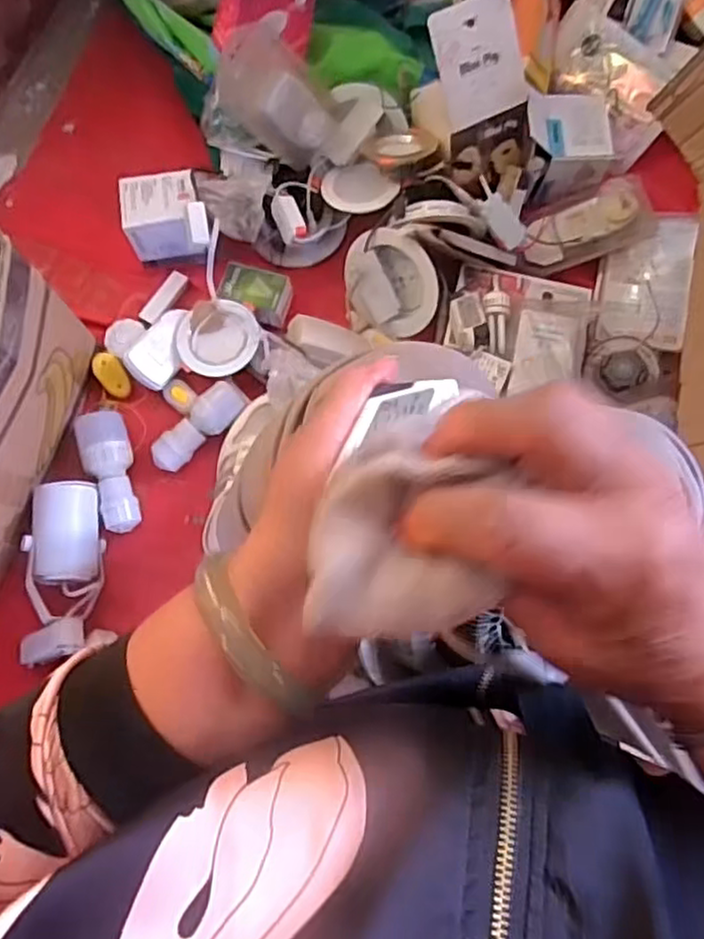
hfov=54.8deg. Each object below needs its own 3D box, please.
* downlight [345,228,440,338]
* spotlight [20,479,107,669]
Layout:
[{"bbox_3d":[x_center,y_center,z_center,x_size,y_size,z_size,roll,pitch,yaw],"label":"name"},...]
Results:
[{"bbox_3d":[0.051,-0.238,0.851,0.119,0.127,0.043,5,34,23],"label":"downlight"},{"bbox_3d":[-0.327,0.111,0.764,0.078,0.066,0.199,-5,77,-2],"label":"spotlight"}]

